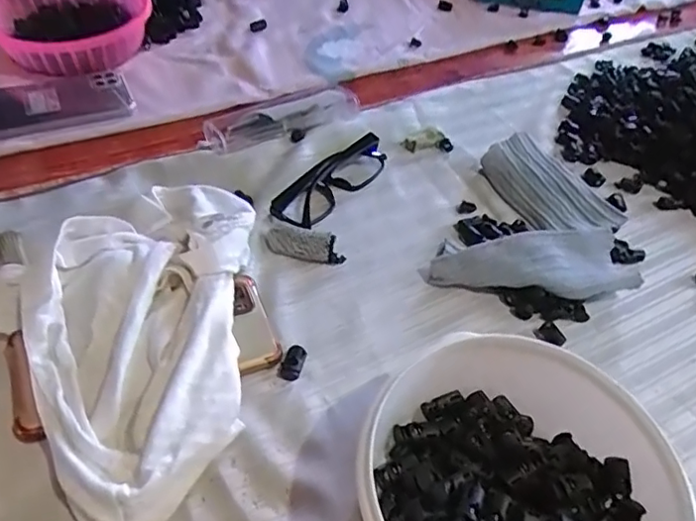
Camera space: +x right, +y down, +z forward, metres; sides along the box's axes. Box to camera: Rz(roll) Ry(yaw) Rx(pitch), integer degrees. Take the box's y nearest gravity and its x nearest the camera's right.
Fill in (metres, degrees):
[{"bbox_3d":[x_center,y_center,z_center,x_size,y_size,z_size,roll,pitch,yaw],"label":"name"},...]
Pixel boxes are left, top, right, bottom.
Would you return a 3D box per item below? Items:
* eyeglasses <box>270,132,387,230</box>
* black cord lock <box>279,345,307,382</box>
[{"bbox_3d":[-0.010,-0.076,0.508,0.036,0.023,0.132,30,52,22],"label":"eyeglasses"},{"bbox_3d":[-0.037,0.070,0.387,0.014,0.009,0.026,11,47,7],"label":"black cord lock"}]

